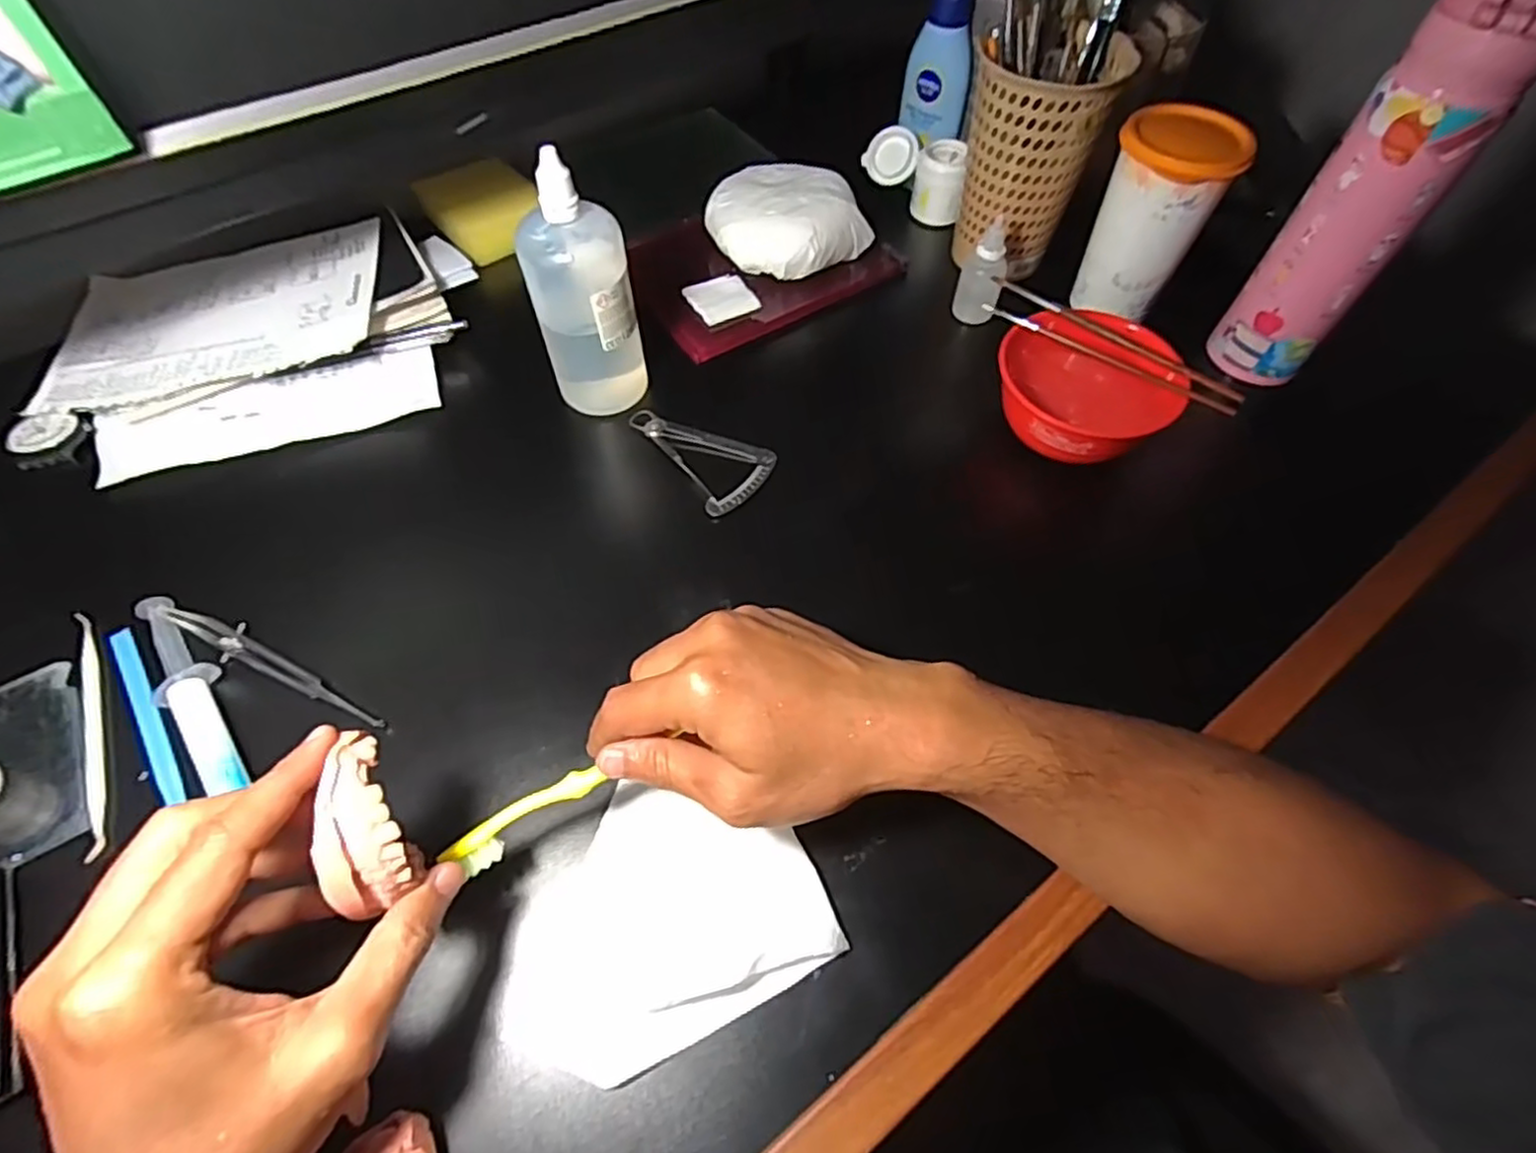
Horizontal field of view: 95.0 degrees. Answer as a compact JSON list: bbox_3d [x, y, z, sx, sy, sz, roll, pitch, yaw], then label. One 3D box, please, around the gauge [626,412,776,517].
[{"bbox_3d":[-0.042,-0.084,0.460,0.058,0.006,0.100,-38,66,-21],"label":"gauge"}]

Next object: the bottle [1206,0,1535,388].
[{"bbox_3d":[0.349,-0.220,0.416,0.058,0.219,0.052,30,63,16],"label":"bottle"}]

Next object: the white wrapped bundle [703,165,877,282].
[{"bbox_3d":[0.013,-0.274,0.549,0.109,0.058,0.103,0,58,-1],"label":"white wrapped bundle"}]

